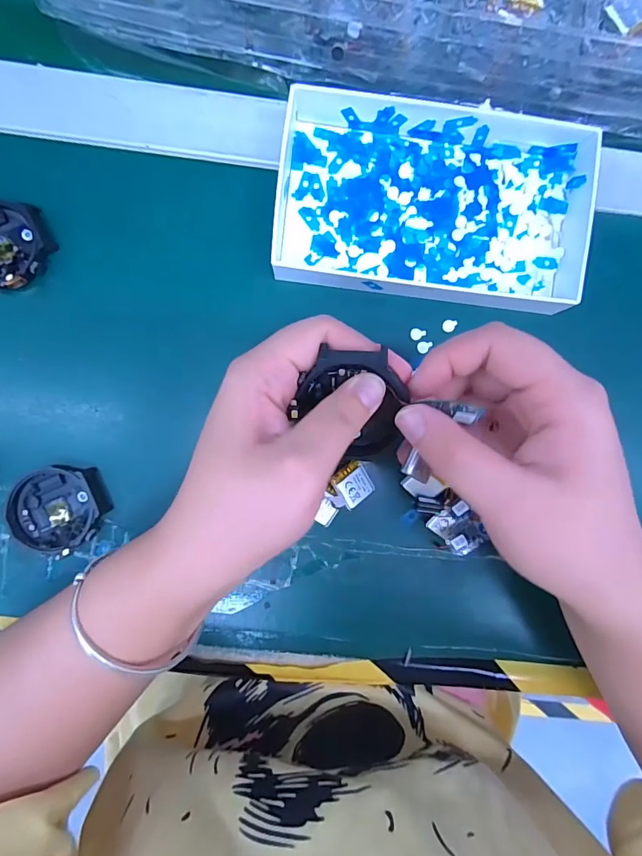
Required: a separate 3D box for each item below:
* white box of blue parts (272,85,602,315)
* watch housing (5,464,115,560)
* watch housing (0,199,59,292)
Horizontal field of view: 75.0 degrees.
[{"bbox_3d":[0.066,-0.131,0.242,0.179,0.024,0.102,7,90,-2],"label":"white box of blue parts"},{"bbox_3d":[-0.152,0.047,0.242,0.052,0.013,0.049,9,90,-2],"label":"watch housing"},{"bbox_3d":[-0.184,-0.105,0.241,0.053,0.014,0.048,-2,90,-2],"label":"watch housing"}]

